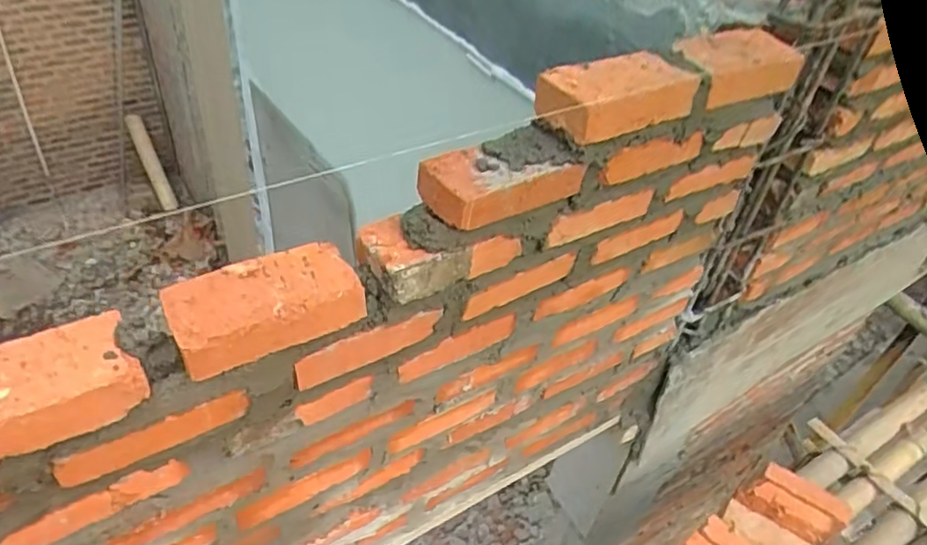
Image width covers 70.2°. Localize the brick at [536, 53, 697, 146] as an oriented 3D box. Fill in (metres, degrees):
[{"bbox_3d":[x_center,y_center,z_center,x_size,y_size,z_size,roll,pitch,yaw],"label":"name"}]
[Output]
[{"bbox_3d":[0.145,-0.170,0.629,0.155,0.048,0.067,-21,49,-27],"label":"brick"}]

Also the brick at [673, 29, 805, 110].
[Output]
[{"bbox_3d":[0.292,-0.226,0.715,0.161,0.041,0.079,-17,48,-24],"label":"brick"}]

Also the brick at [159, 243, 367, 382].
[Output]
[{"bbox_3d":[-0.170,0.027,0.566,0.150,0.043,0.075,-17,48,-24],"label":"brick"}]

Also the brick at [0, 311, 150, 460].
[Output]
[{"bbox_3d":[-0.327,0.090,0.489,0.156,0.039,0.081,-20,49,-26],"label":"brick"}]

